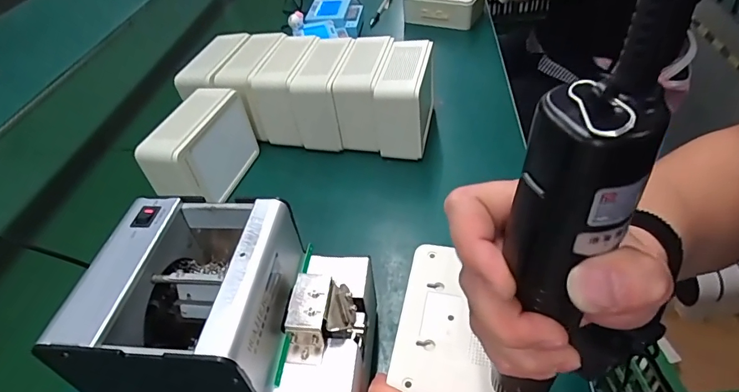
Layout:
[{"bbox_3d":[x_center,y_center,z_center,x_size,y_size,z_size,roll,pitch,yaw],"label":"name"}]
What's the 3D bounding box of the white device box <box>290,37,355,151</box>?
[{"bbox_3d":[-0.056,-0.139,0.609,0.063,0.107,0.130,1,44,11],"label":"white device box"}]

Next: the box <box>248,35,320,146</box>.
[{"bbox_3d":[-0.110,-0.155,0.623,0.060,0.096,0.139,4,45,14],"label":"box"}]

